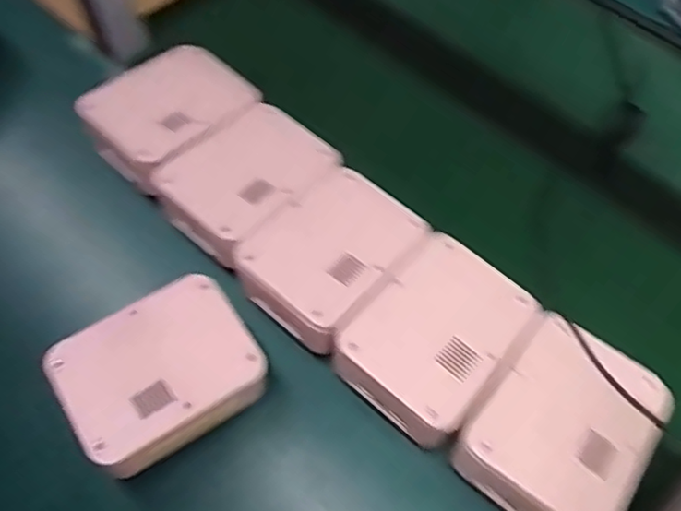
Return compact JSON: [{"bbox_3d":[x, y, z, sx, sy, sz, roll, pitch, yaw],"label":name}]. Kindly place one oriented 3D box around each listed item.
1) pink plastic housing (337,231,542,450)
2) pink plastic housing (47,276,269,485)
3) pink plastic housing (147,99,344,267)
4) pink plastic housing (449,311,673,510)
[{"bbox_3d":[0.070,0.058,0.452,0.099,0.044,0.129,34,66,19],"label":"pink plastic housing"},{"bbox_3d":[-0.128,0.082,0.448,0.127,0.040,0.103,-32,64,-16],"label":"pink plastic housing"},{"bbox_3d":[-0.075,-0.067,0.507,0.097,0.033,0.130,35,66,19],"label":"pink plastic housing"},{"bbox_3d":[0.148,0.113,0.416,0.102,0.037,0.131,34,66,19],"label":"pink plastic housing"}]

